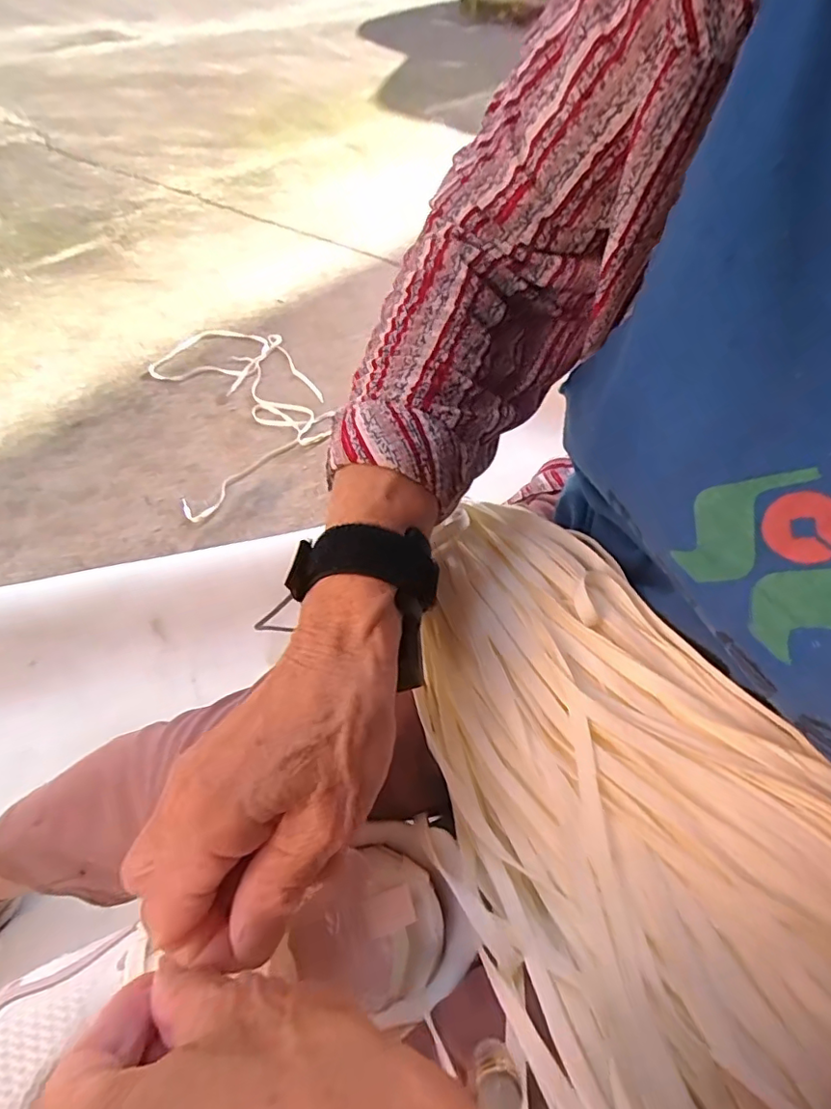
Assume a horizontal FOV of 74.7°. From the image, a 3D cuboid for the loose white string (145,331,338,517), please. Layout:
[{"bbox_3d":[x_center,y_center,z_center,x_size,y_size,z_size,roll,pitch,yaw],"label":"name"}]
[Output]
[{"bbox_3d":[-0.349,-0.313,1.079,0.291,0.014,0.587,-19,57,-15],"label":"loose white string"}]

